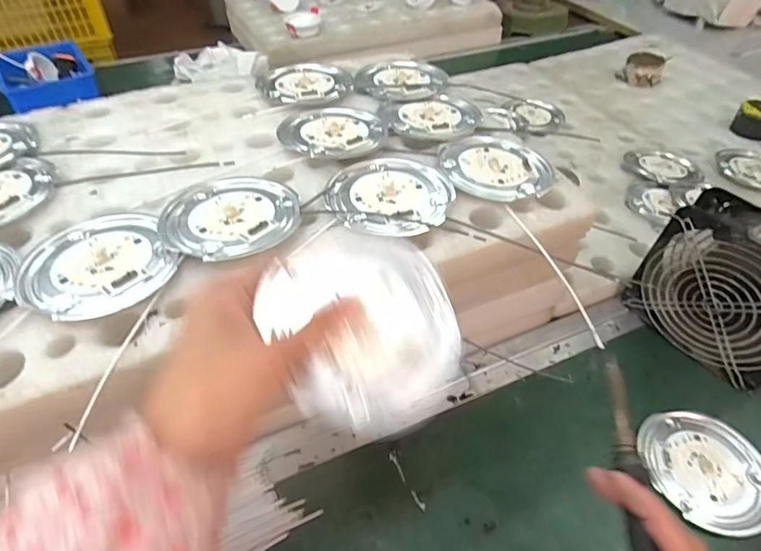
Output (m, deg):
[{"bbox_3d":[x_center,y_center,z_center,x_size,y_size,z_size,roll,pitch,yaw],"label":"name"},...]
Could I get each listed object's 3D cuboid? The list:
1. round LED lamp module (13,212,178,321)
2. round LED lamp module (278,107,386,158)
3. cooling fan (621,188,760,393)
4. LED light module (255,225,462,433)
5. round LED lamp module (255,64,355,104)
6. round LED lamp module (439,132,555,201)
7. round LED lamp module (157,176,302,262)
[{"bbox_3d":[-0.201,-0.008,0.329,0.092,0.010,0.109,-29,53,-25],"label":"round LED lamp module"},{"bbox_3d":[-0.045,-0.141,0.447,0.092,0.012,0.090,0,47,0],"label":"round LED lamp module"},{"bbox_3d":[0.338,0.010,0.444,0.060,0.141,0.147,-32,55,-27],"label":"cooling fan"},{"bbox_3d":[-0.008,0.027,0.255,0.097,0.006,0.114,-26,73,-12],"label":"LED light module"},{"bbox_3d":[-0.085,-0.213,0.514,0.080,0.011,0.087,0,47,0],"label":"round LED lamp module"},{"bbox_3d":[0.106,-0.101,0.426,0.098,0.009,0.096,0,47,0],"label":"round LED lamp module"},{"bbox_3d":[-0.118,-0.047,0.361,0.101,0.012,0.095,0,47,0],"label":"round LED lamp module"}]

